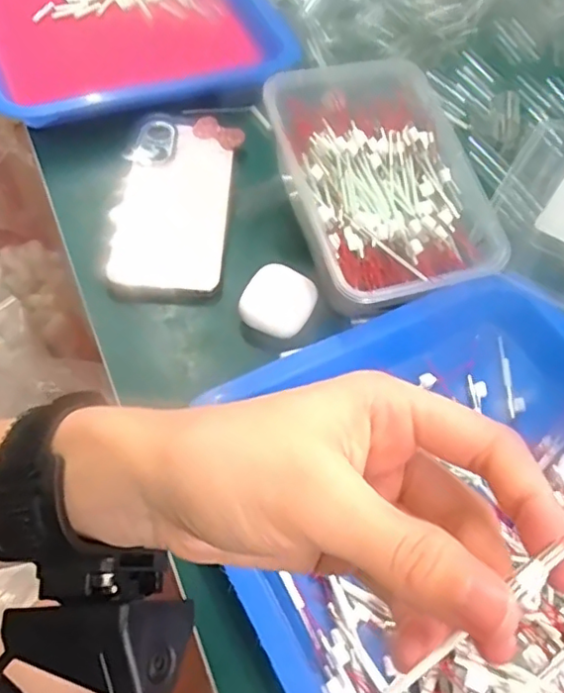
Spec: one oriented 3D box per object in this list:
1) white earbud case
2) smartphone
[{"bbox_3d":[-0.003,-0.028,0.393,0.043,0.021,0.045,23,59,9],"label":"white earbud case"},{"bbox_3d":[-0.079,-0.106,0.441,0.082,0.010,0.168,6,58,-2],"label":"smartphone"}]

